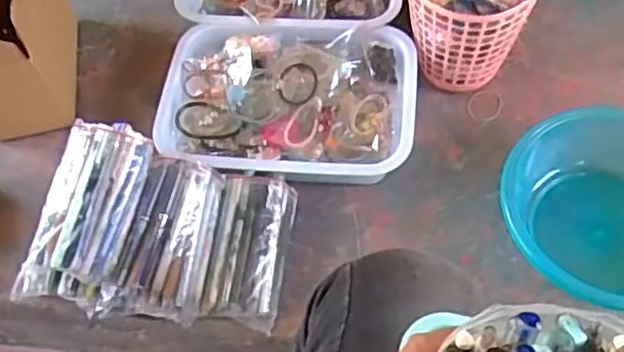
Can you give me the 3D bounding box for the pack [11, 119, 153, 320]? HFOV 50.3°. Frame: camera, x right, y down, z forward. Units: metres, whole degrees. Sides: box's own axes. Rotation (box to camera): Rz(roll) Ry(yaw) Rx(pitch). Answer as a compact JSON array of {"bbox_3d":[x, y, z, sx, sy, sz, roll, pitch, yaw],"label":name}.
[{"bbox_3d":[-0.224,0.042,0.660,0.093,0.059,0.195,20,90,14],"label":"pack"}]

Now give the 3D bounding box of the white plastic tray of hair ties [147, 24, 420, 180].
[{"bbox_3d":[-0.027,-0.084,0.791,0.288,0.082,0.200,-2,57,1],"label":"white plastic tray of hair ties"}]

